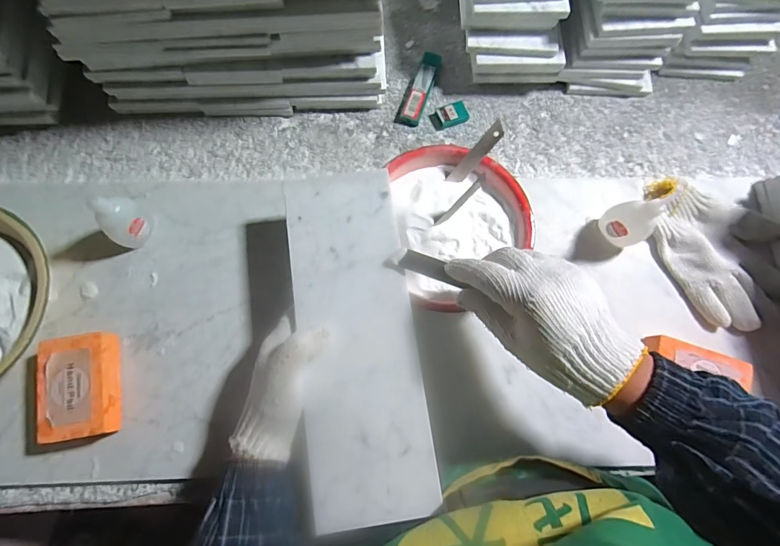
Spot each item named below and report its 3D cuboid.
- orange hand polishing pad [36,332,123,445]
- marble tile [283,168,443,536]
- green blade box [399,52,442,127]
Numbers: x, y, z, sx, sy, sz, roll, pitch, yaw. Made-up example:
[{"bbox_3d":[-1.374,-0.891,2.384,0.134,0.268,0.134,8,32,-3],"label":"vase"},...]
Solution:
[{"bbox_3d":[-0.287,0.105,0.382,0.056,0.035,0.090,-8,77,-3],"label":"orange hand polishing pad"},{"bbox_3d":[-0.029,0.050,0.359,0.100,0.009,0.298,-8,76,-3],"label":"marble tile"},{"bbox_3d":[0.038,-0.222,0.494,0.023,0.015,0.097,20,77,3],"label":"green blade box"}]

